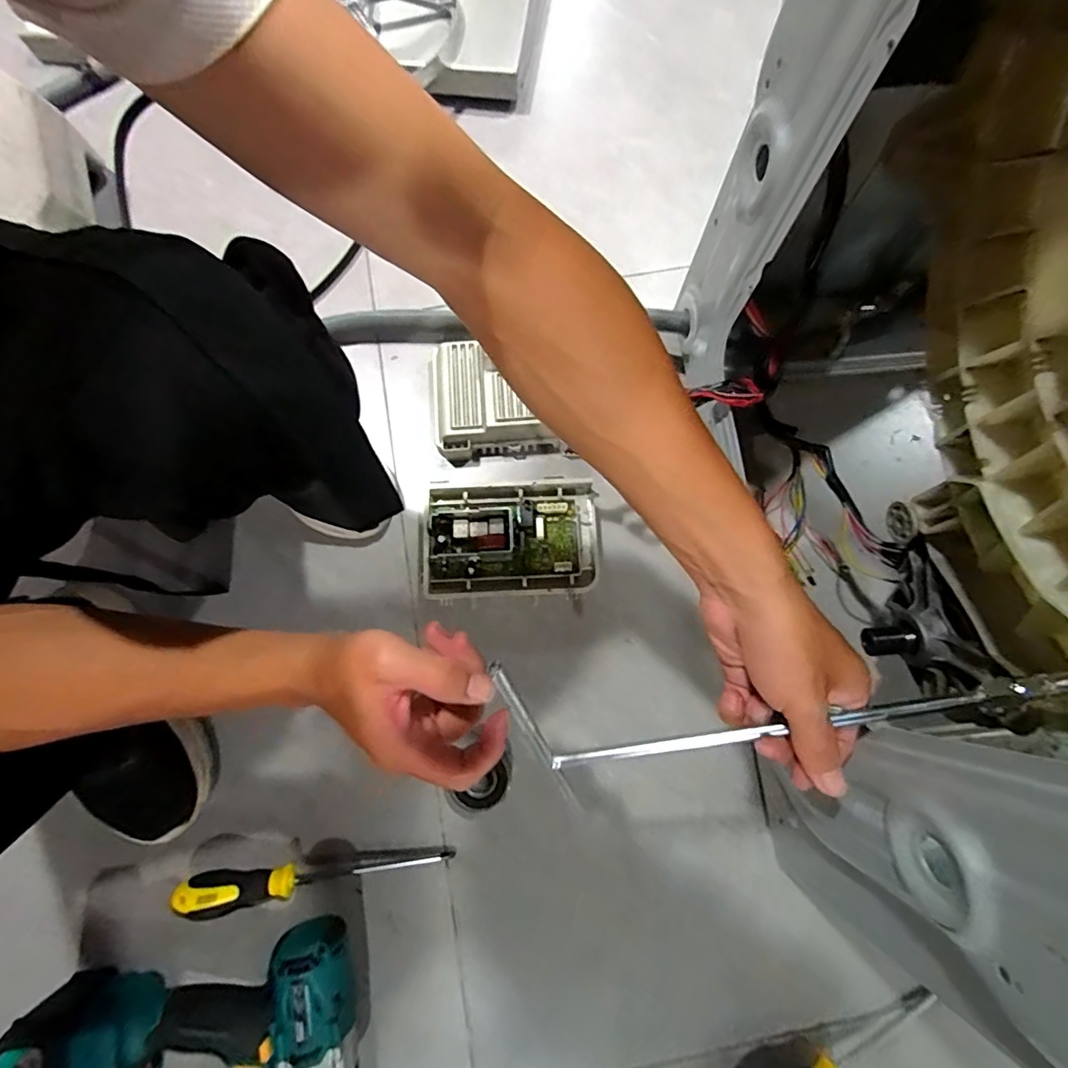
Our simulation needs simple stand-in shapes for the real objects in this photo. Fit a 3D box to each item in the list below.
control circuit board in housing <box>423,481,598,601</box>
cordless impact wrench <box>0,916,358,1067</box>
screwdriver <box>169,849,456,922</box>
[{"bbox_3d":[-0.025,0.007,0.546,0.187,0.046,0.128,-3,76,0],"label":"control circuit board in housing"},{"bbox_3d":[-0.257,0.544,0.395,0.257,0.084,0.384,-10,76,-2],"label":"cordless impact wrench"},{"bbox_3d":[-0.204,0.312,0.475,0.246,0.037,0.045,-12,76,-2],"label":"screwdriver"}]

